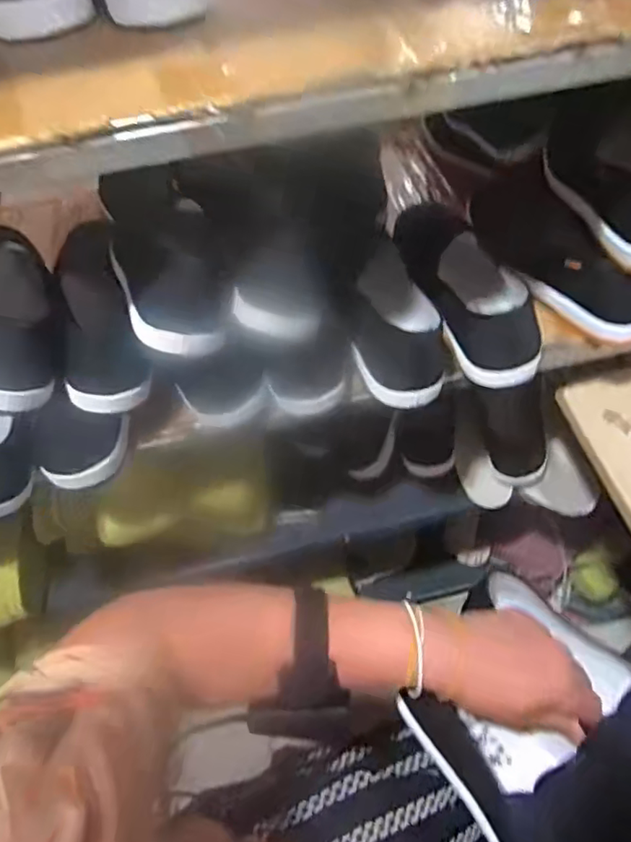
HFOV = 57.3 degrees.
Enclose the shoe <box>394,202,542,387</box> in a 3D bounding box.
[{"bbox_3d":[0.147,-0.125,0.557,0.074,0.056,0.197,-25,76,-13],"label":"shoe"}]

